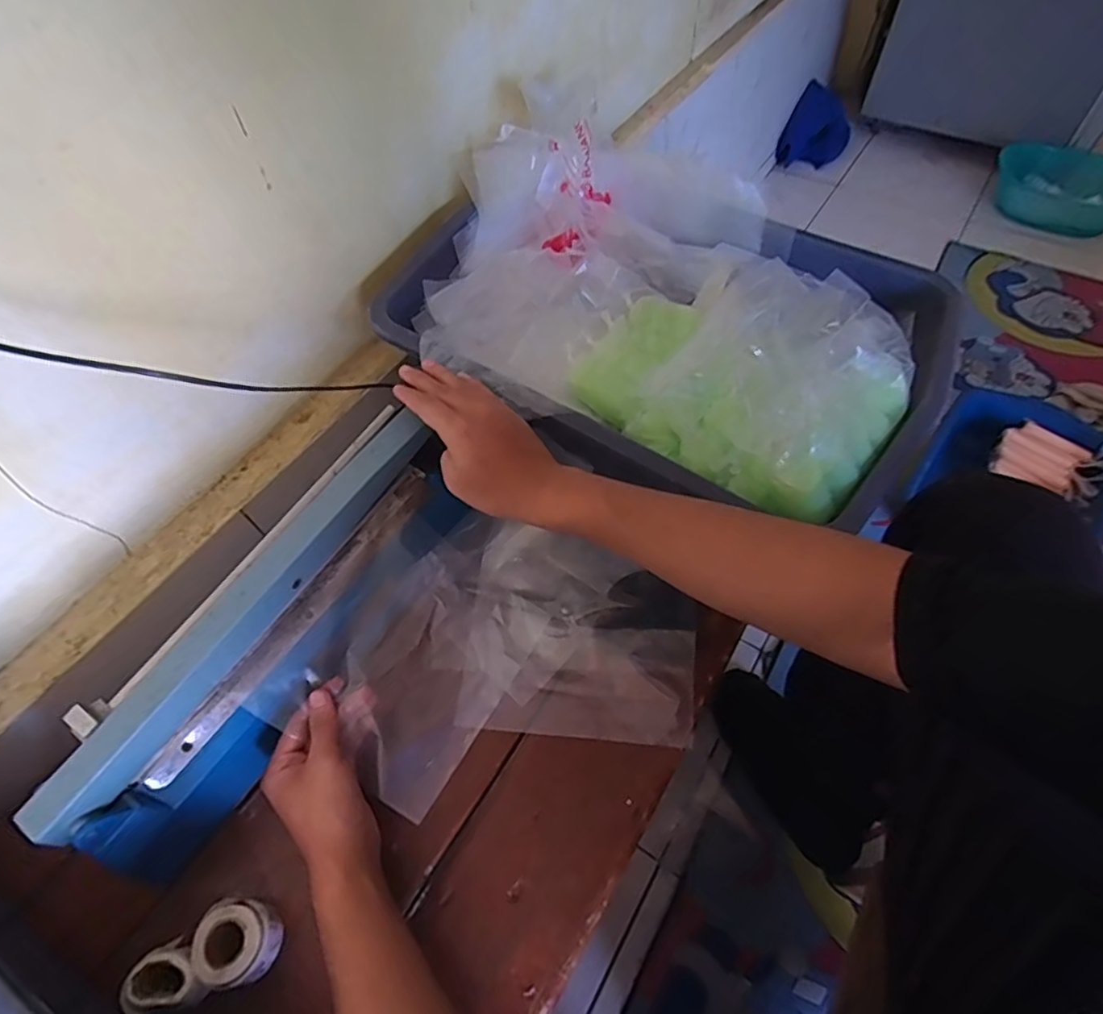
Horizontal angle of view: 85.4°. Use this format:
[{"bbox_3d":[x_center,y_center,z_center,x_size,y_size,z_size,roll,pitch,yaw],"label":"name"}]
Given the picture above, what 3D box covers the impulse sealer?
[{"bbox_3d":[-0.203,0.088,0.469,0.081,0.109,0.365,26,65,18],"label":"impulse sealer"}]

